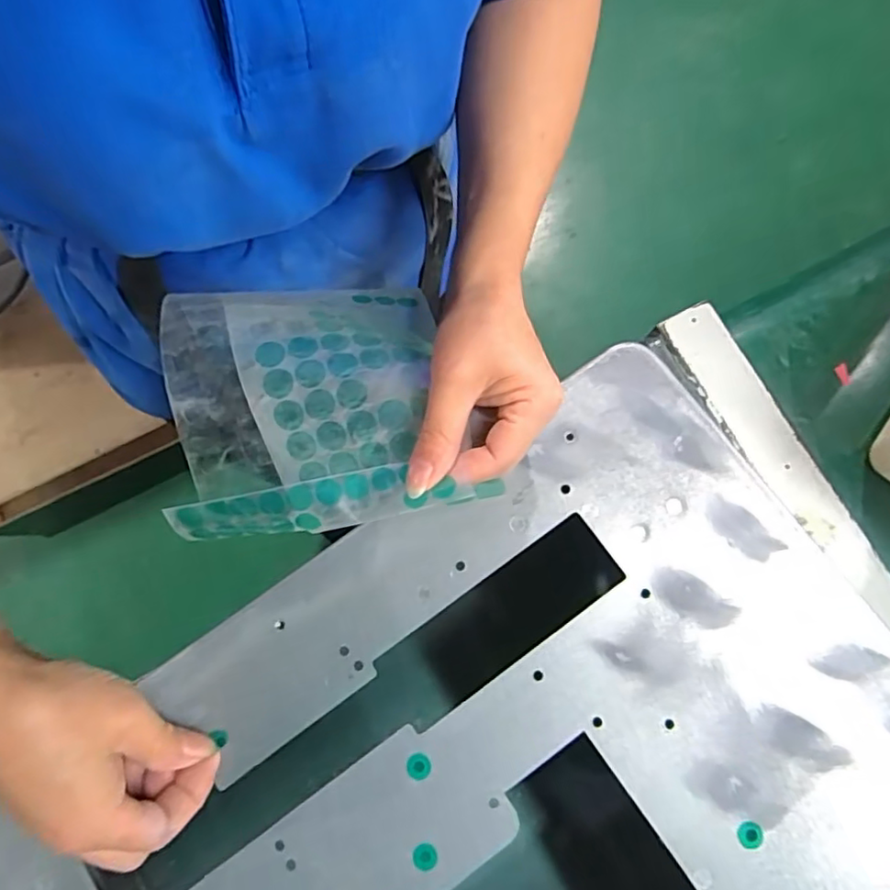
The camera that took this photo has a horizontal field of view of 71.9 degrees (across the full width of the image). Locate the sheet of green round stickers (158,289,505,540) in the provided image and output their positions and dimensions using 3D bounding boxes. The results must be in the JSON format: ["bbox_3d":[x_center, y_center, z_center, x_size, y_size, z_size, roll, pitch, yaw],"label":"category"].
[{"bbox_3d":[-0.066,-0.022,0.310,0.133,0.047,0.131,-11,77,-2],"label":"sheet of green round stickers"}]

